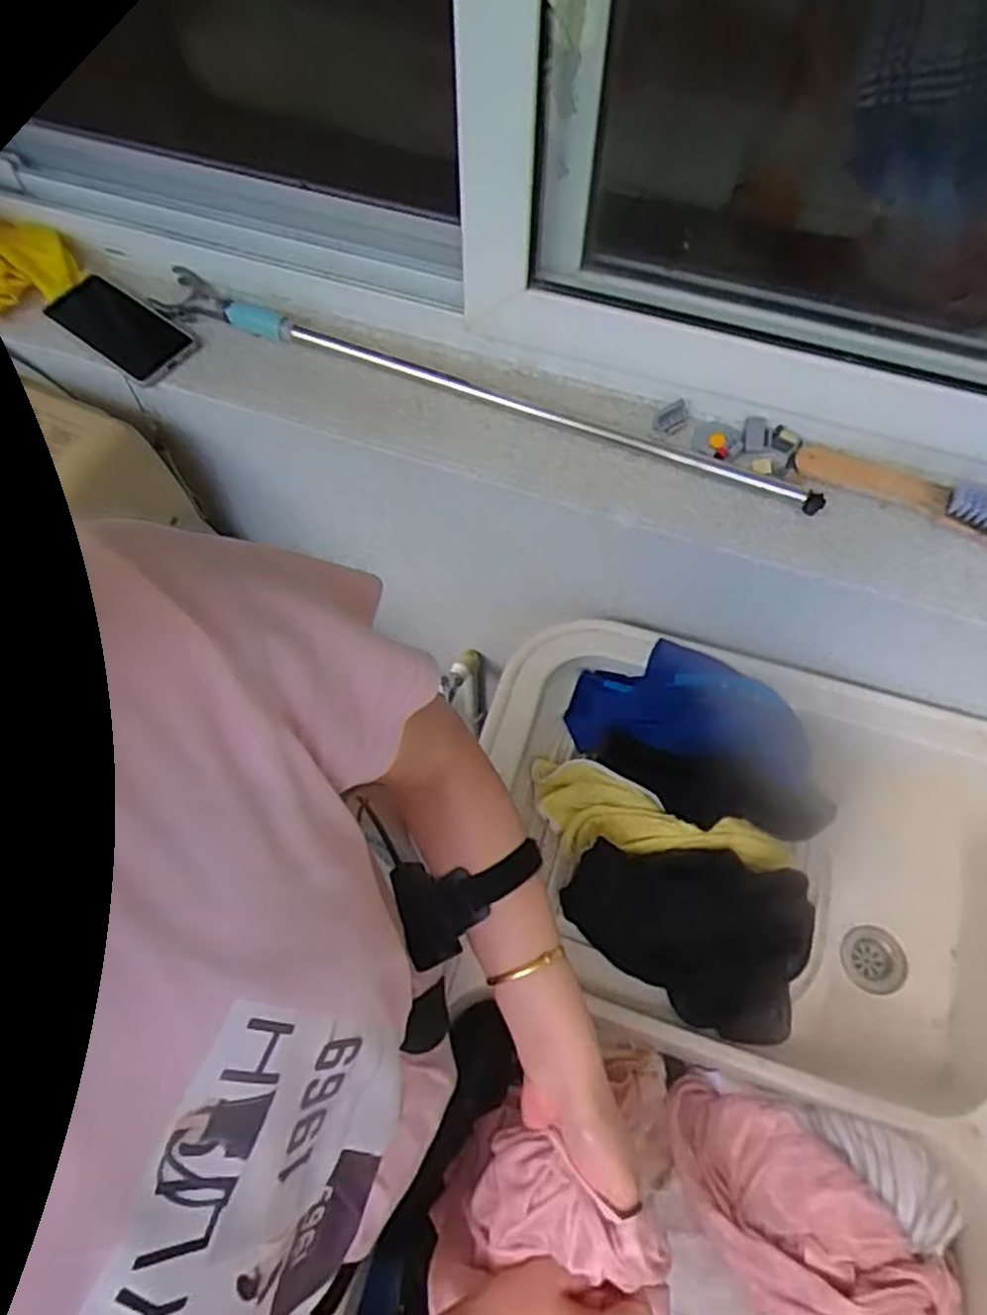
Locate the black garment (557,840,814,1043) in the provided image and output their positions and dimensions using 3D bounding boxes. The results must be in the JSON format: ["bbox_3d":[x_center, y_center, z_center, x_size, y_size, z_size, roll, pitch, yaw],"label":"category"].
[{"bbox_3d":[0.181,0.251,0.695,0.228,0.099,0.135,20,64,10],"label":"black garment"}]

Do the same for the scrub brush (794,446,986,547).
[{"bbox_3d":[0.375,-0.147,0.678,0.202,0.027,0.042,23,65,12],"label":"scrub brush"}]

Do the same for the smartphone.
[{"bbox_3d":[-0.374,-0.332,0.764,0.149,0.011,0.076,36,74,9],"label":"smartphone"}]

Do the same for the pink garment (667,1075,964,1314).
[{"bbox_3d":[0.275,0.525,0.598,0.176,0.048,0.338,-10,63,-5],"label":"pink garment"}]

